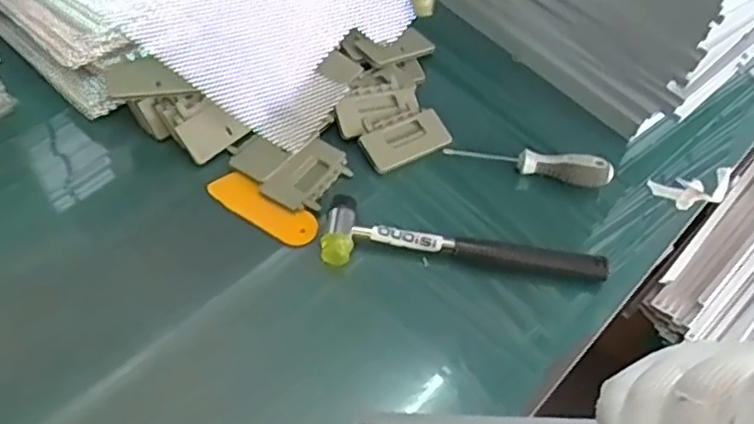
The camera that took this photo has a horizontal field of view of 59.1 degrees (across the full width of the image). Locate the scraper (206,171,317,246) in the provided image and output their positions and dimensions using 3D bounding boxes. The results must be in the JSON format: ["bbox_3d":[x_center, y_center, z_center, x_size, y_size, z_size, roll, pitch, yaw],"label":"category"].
[{"bbox_3d":[-0.101,-0.004,0.590,0.105,0.005,0.035,29,71,12],"label":"scraper"}]

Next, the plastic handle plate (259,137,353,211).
[{"bbox_3d":[-0.059,-0.035,0.610,0.052,0.013,0.086,30,55,16],"label":"plastic handle plate"}]

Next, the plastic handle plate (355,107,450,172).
[{"bbox_3d":[0.029,-0.069,0.643,0.087,0.013,0.047,-24,59,-22],"label":"plastic handle plate"}]

